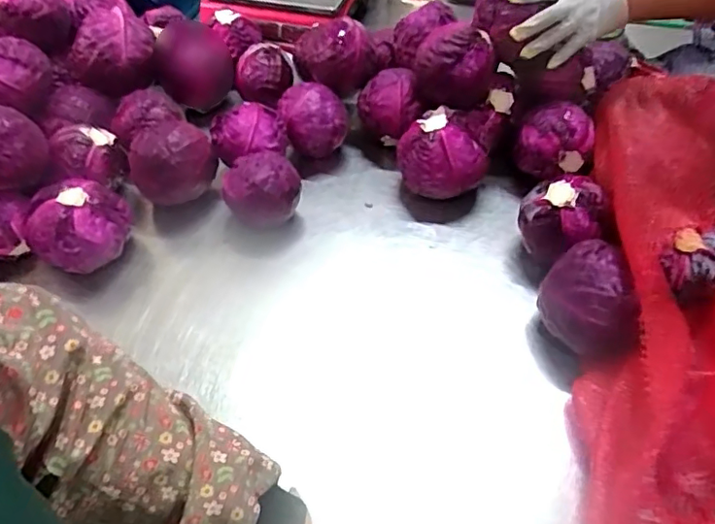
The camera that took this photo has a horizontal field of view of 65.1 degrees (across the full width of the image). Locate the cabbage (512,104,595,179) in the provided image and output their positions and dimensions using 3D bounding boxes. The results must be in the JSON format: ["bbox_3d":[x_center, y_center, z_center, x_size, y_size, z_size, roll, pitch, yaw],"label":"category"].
[{"bbox_3d":[0.290,-0.185,0.826,0.106,0.091,0.088,20,54,18],"label":"cabbage"}]

